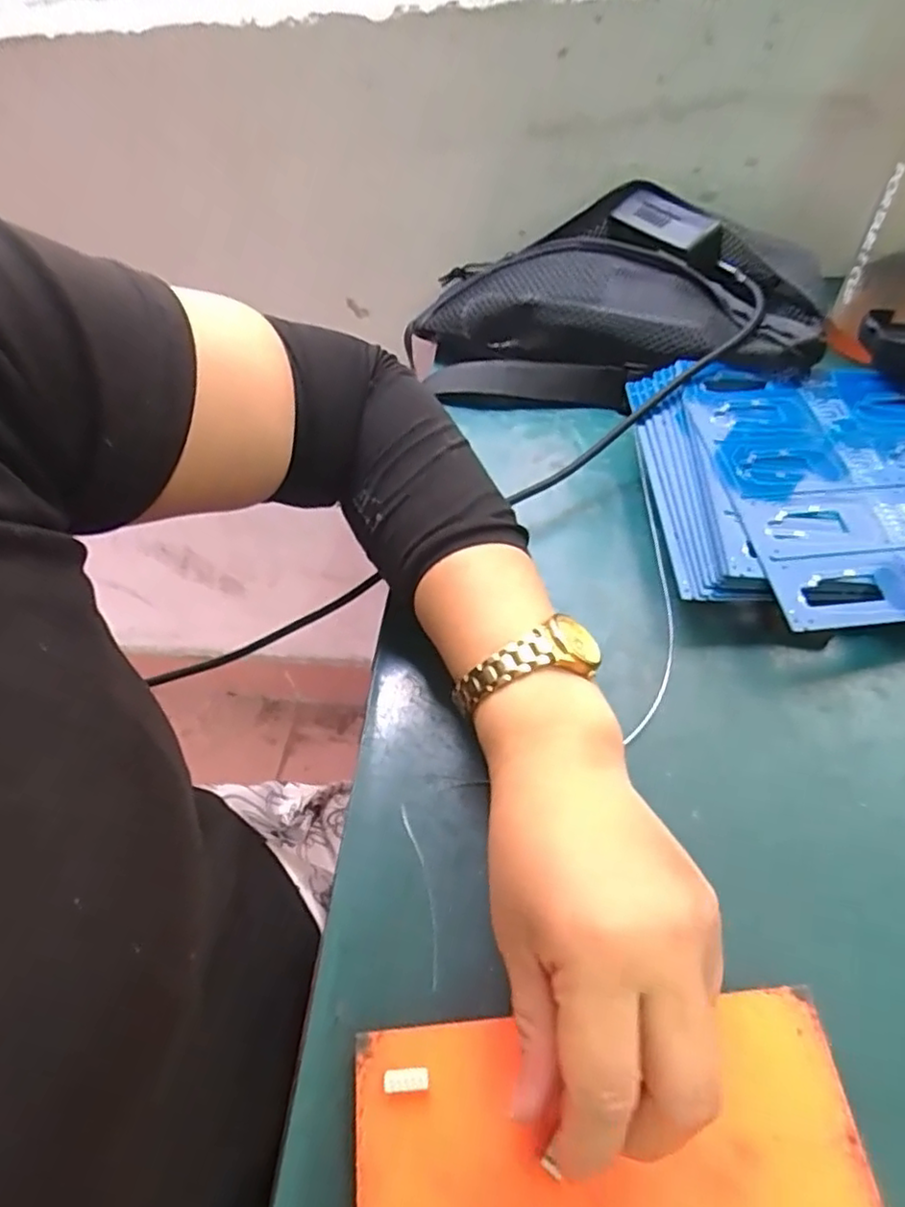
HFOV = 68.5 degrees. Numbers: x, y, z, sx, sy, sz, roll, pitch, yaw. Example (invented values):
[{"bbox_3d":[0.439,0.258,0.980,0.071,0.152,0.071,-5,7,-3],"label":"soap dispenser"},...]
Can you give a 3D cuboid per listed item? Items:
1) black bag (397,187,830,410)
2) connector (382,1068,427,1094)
[{"bbox_3d":[0.102,-0.207,0.461,0.271,0.077,0.142,10,56,12],"label":"black bag"},{"bbox_3d":[-0.016,0.166,0.231,0.016,0.004,0.007,-6,54,2],"label":"connector"}]

